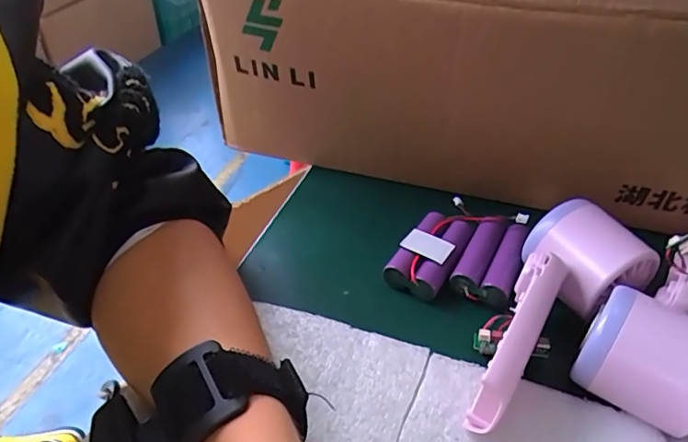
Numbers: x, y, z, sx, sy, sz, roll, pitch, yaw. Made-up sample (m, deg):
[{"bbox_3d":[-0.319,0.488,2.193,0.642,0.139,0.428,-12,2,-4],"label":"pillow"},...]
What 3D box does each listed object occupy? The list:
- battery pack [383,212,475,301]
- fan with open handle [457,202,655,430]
[{"bbox_3d":[0.058,0.020,0.340,0.034,0.020,0.067,24,45,25],"label":"battery pack"},{"bbox_3d":[0.114,0.052,0.272,0.065,0.049,0.144,23,44,24],"label":"fan with open handle"}]

